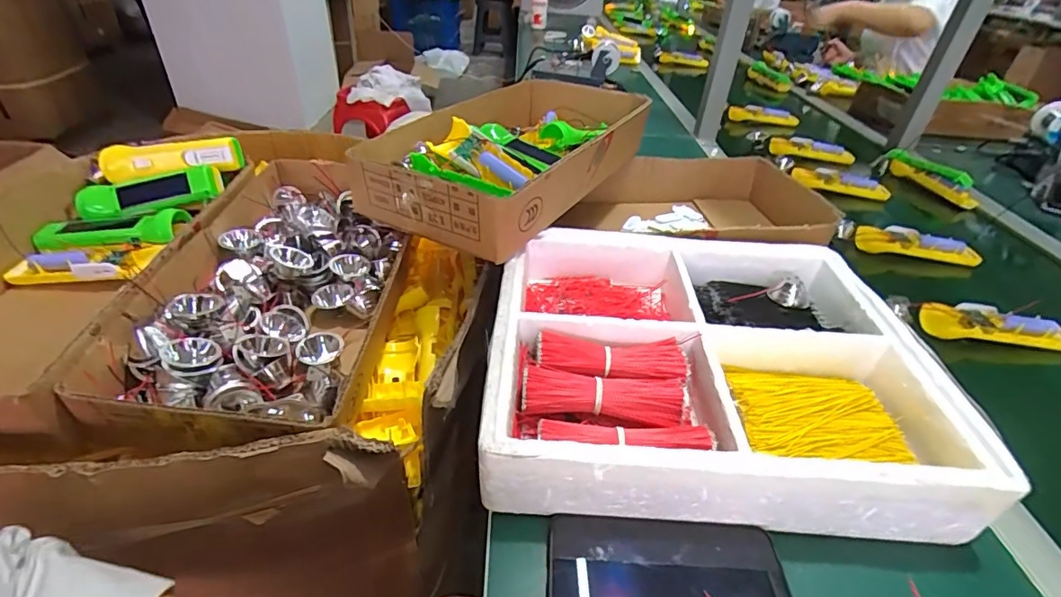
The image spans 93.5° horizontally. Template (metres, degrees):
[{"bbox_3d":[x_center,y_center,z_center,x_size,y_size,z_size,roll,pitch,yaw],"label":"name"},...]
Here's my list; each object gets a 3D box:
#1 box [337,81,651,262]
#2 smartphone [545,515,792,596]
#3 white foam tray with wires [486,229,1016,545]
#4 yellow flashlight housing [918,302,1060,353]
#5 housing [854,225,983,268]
[{"bbox_3d":[-0.028,-0.207,0.671,0.259,0.079,0.410,21,41,21],"label":"box"},{"bbox_3d":[0.097,0.199,0.356,0.168,0.013,0.082,5,37,1],"label":"smartphone"},{"bbox_3d":[0.162,0.055,0.490,0.378,0.081,0.314,4,37,1],"label":"white foam tray with wires"},{"bbox_3d":[0.556,0.032,0.595,0.161,0.027,0.045,6,37,4],"label":"yellow flashlight housing"},{"bbox_3d":[0.572,-0.080,0.741,0.162,0.032,0.035,10,38,8],"label":"housing"}]

